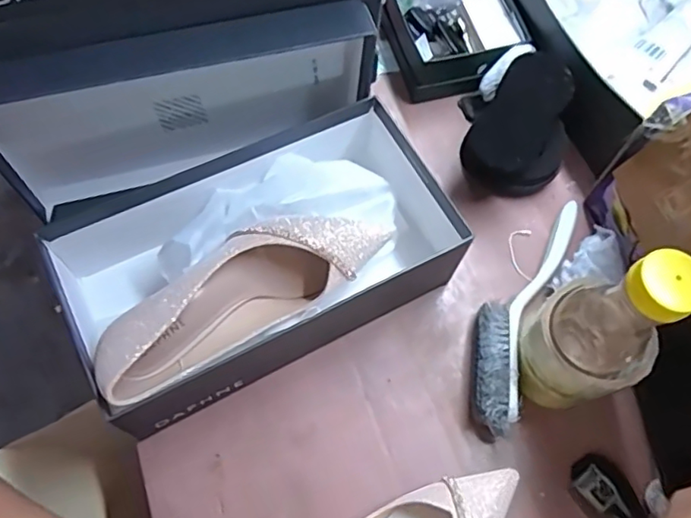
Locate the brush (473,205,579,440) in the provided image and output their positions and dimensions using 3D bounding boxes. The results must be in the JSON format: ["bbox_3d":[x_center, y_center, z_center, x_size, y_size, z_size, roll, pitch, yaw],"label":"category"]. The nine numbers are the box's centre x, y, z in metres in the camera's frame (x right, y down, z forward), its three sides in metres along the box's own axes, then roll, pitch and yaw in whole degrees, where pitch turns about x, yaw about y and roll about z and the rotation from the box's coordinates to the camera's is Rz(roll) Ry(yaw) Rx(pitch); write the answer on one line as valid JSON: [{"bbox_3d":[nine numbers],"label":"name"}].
[{"bbox_3d":[0.152,0.036,0.512,0.052,0.039,0.233,24,68,7],"label":"brush"}]

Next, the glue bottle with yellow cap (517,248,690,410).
[{"bbox_3d":[0.174,0.054,0.417,0.065,0.190,0.081,-14,68,-9],"label":"glue bottle with yellow cap"}]

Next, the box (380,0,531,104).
[{"bbox_3d":[0.115,-0.239,0.622,0.129,0.060,0.131,-12,68,-8],"label":"box"}]

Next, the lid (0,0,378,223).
[{"bbox_3d":[-0.133,-0.122,0.492,0.312,0.175,0.050,-14,68,-9],"label":"lid"}]

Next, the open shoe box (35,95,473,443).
[{"bbox_3d":[-0.064,-0.004,0.483,0.301,0.110,0.159,-26,70,-13],"label":"open shoe box"}]

